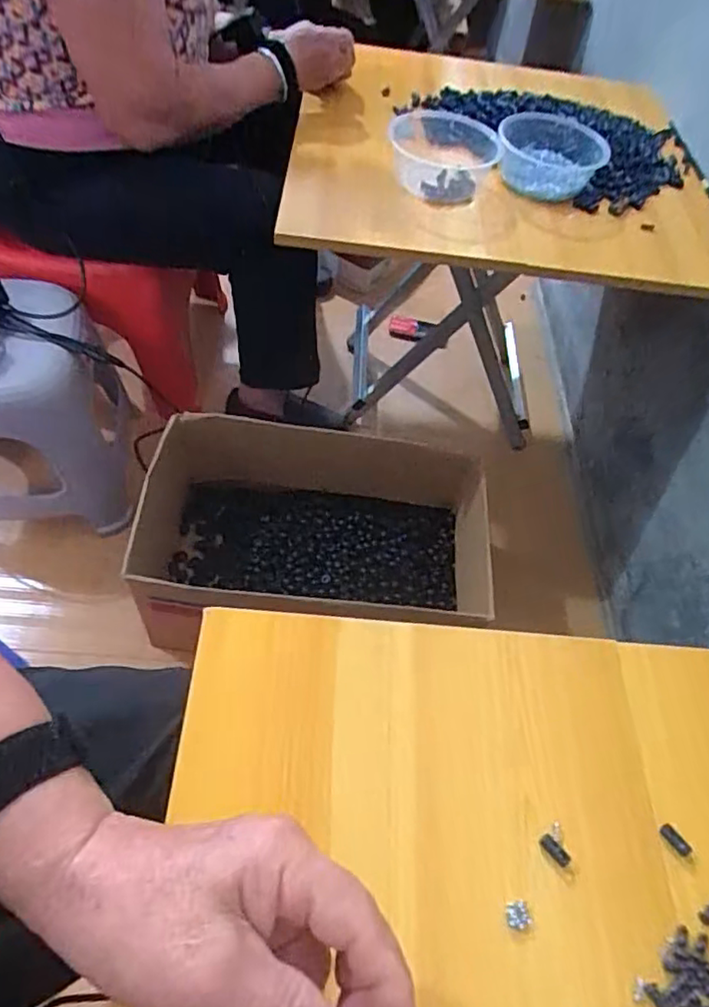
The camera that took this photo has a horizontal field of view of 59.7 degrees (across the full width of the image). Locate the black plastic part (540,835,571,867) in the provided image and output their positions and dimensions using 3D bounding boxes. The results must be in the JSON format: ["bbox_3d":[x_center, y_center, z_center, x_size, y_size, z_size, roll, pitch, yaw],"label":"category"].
[{"bbox_3d":[0.118,0.203,0.361,0.008,0.005,0.019,-34,64,-25],"label":"black plastic part"}]

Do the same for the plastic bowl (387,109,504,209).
[{"bbox_3d":[0.115,-0.457,0.804,0.140,0.065,0.154,3,56,-5],"label":"plastic bowl"}]

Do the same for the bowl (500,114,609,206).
[{"bbox_3d":[0.255,-0.451,0.803,0.140,0.068,0.124,14,55,2],"label":"bowl"}]

